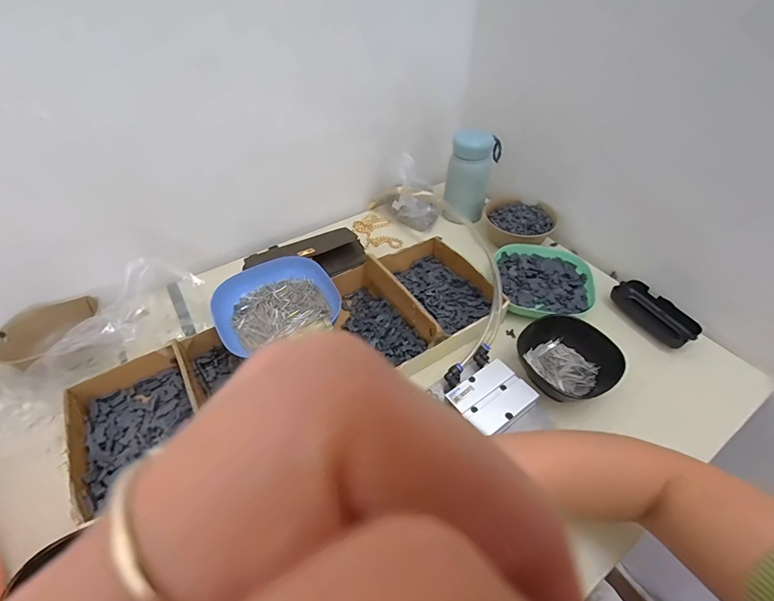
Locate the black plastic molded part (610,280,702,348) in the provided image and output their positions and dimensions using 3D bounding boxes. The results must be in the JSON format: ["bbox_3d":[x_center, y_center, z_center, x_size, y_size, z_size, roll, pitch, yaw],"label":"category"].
[{"bbox_3d":[0.358,0.017,0.529,0.042,0.028,0.109,-20,49,-19],"label":"black plastic molded part"}]

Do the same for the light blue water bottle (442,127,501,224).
[{"bbox_3d":[0.141,-0.204,0.662,0.080,0.154,0.063,10,46,10],"label":"light blue water bottle"}]

